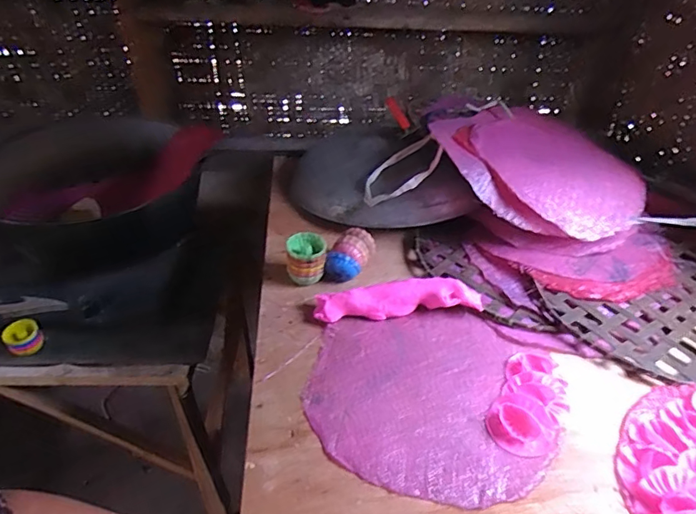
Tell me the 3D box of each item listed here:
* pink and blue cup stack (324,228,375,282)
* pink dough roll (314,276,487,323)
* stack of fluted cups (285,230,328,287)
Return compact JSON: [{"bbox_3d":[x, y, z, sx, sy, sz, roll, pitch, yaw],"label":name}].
[{"bbox_3d":[0.002,-0.002,0.809,0.061,0.058,0.092,20,42,24],"label":"pink and blue cup stack"},{"bbox_3d":[0.074,0.063,0.735,0.247,0.046,0.052,-3,38,-4],"label":"pink dough roll"},{"bbox_3d":[-0.067,0.005,0.792,0.061,0.069,0.063,-5,38,-7],"label":"stack of fluted cups"}]

